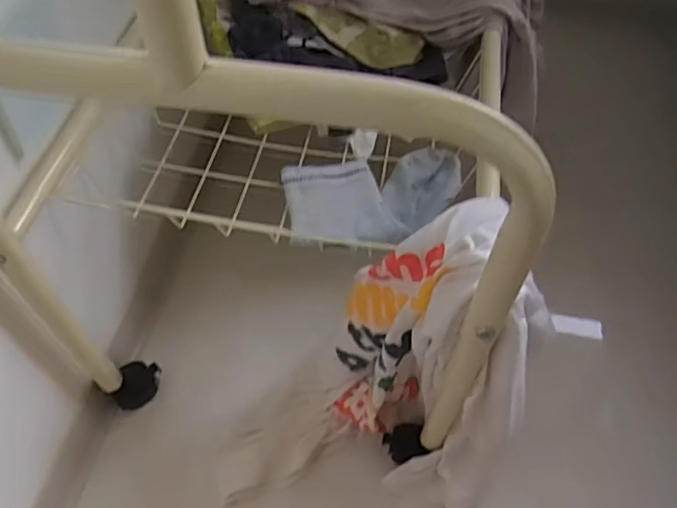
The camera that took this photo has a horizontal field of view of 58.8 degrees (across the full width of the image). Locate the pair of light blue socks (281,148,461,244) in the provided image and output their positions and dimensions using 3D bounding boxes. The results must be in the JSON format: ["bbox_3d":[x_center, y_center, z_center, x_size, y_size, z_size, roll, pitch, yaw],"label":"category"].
[{"bbox_3d":[0.028,-0.050,0.504,0.148,0.021,0.107,2,55,0],"label":"pair of light blue socks"}]

